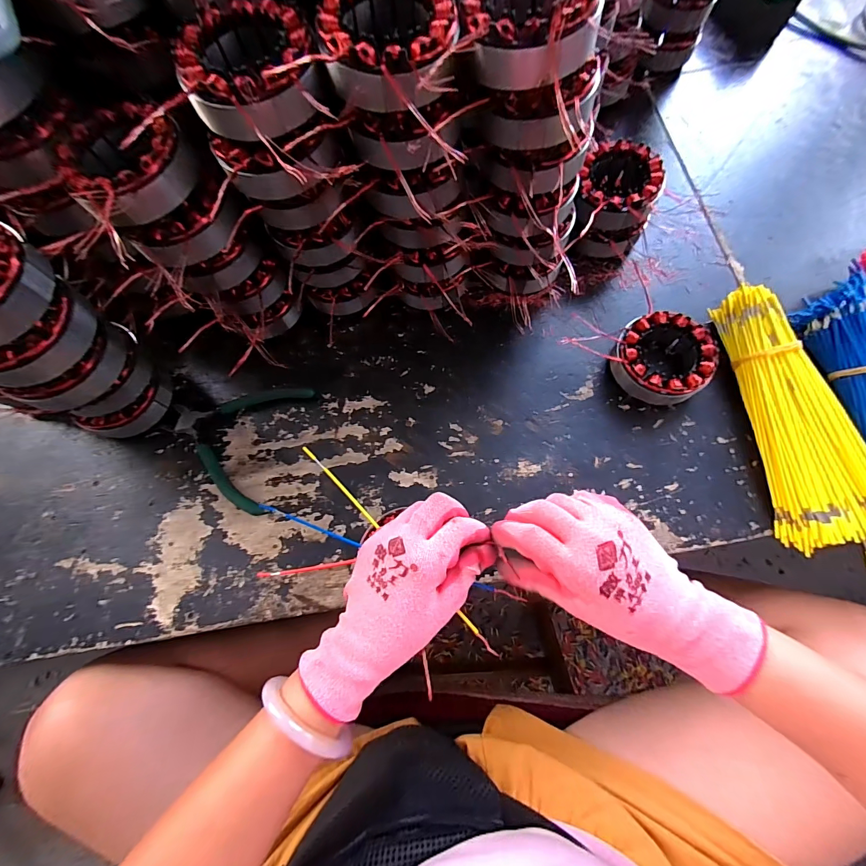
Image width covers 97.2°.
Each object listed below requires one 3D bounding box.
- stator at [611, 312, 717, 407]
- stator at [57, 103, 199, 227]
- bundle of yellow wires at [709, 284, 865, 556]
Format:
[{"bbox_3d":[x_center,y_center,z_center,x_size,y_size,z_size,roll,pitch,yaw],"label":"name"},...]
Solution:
[{"bbox_3d":[0.222,-0.073,0.377,0.088,0.039,0.089,-1,74,2],"label":"stator"},{"bbox_3d":[-0.219,-0.193,0.274,0.085,0.033,0.084,39,79,12],"label":"stator"},{"bbox_3d":[0.340,0.001,0.348,0.085,0.041,0.294,-6,73,0],"label":"bundle of yellow wires"}]

